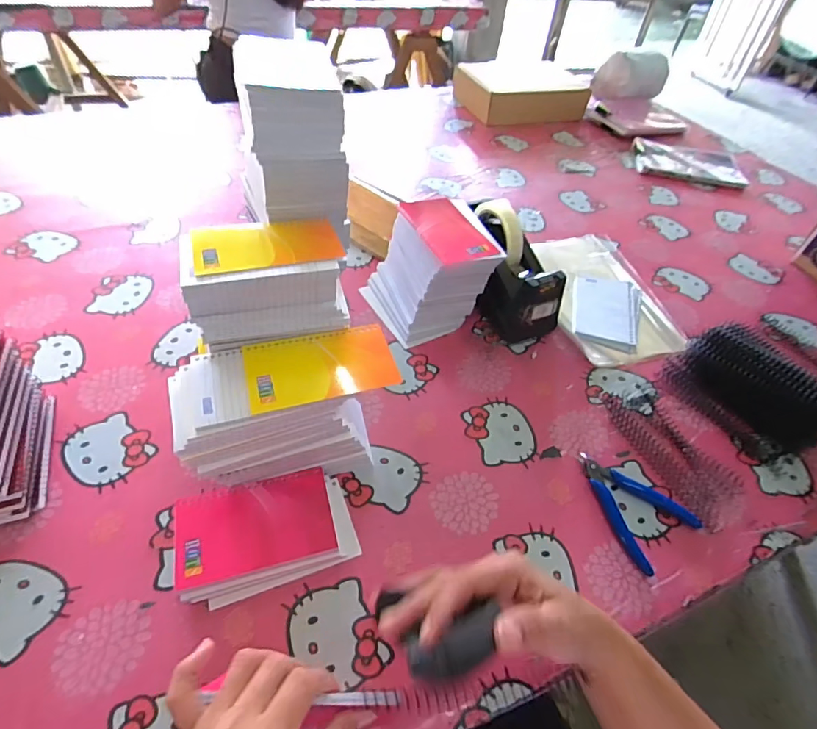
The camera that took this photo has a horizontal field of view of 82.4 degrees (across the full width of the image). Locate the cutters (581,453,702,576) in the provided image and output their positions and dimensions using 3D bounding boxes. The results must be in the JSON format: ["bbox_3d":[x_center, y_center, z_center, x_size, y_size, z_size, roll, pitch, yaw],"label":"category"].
[{"bbox_3d":[0.218,0.140,0.472,0.079,0.009,0.116,-29,57,-28],"label":"cutters"}]

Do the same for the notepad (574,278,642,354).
[{"bbox_3d":[0.283,-0.075,0.662,0.090,0.012,0.138,14,48,7],"label":"notepad"}]

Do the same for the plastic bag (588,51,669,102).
[{"bbox_3d":[0.581,-0.759,1.221,0.198,0.095,0.084,-21,53,-23],"label":"plastic bag"}]

